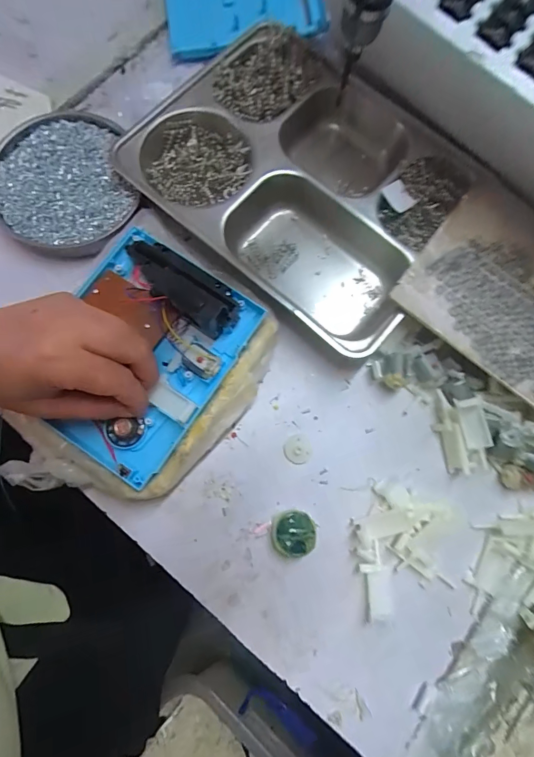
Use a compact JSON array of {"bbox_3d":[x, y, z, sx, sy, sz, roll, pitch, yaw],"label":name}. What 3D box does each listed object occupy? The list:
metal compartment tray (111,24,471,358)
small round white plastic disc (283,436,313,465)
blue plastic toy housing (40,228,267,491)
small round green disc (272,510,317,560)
[{"bbox_3d":[0.030,-0.183,0.346,0.274,0.046,0.232,37,79,7],"label":"metal compartment tray"},{"bbox_3d":[0.026,0.059,0.313,0.022,0.009,0.023,0,77,-1],"label":"small round white plastic disc"},{"bbox_3d":[-0.096,-0.020,0.282,0.133,0.038,0.165,31,78,6],"label":"blue plastic toy housing"},{"bbox_3d":[0.021,0.121,0.293,0.033,0.018,0.035,0,77,-1],"label":"small round green disc"}]

